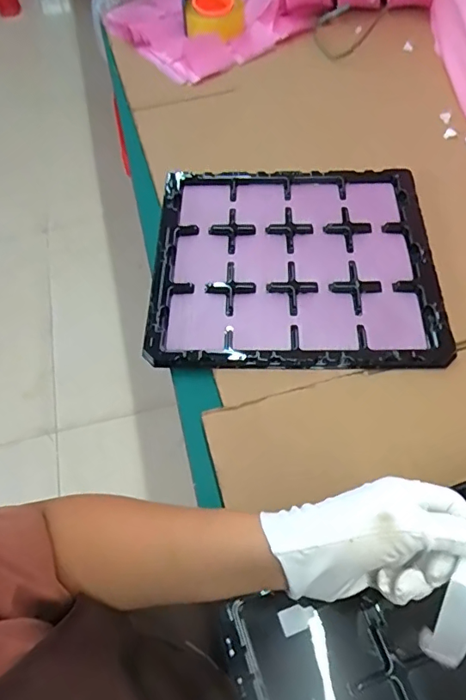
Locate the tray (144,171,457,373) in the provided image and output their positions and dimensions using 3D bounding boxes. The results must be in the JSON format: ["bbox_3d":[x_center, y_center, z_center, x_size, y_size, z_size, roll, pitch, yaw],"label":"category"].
[{"bbox_3d":[0.083,-0.125,0.667,0.370,0.018,0.336,0,59,3],"label":"tray"}]

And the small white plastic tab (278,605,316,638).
[{"bbox_3d":[0.052,0.217,0.394,0.029,0.004,0.019,-17,69,-10],"label":"small white plastic tab"}]

